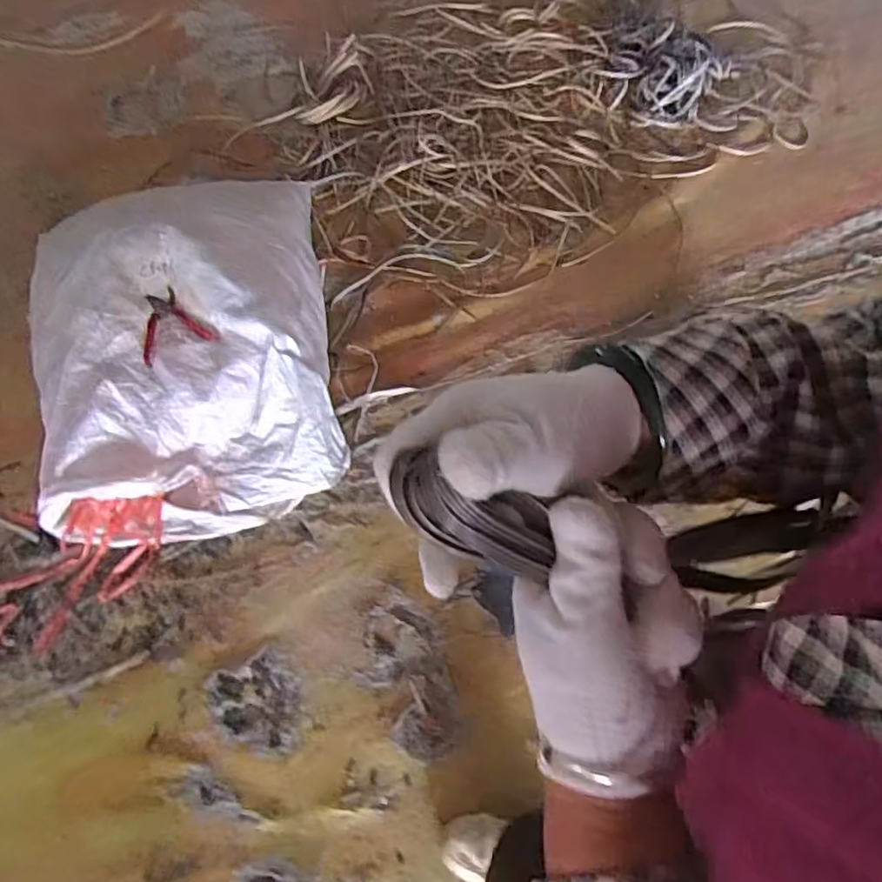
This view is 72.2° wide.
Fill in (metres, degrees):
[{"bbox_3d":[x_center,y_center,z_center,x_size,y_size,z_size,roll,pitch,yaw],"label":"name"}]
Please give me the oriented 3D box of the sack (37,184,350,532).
[{"bbox_3d":[-0.558,-0.226,1.340,0.597,0.198,0.830,-12,64,-5],"label":"sack"}]

